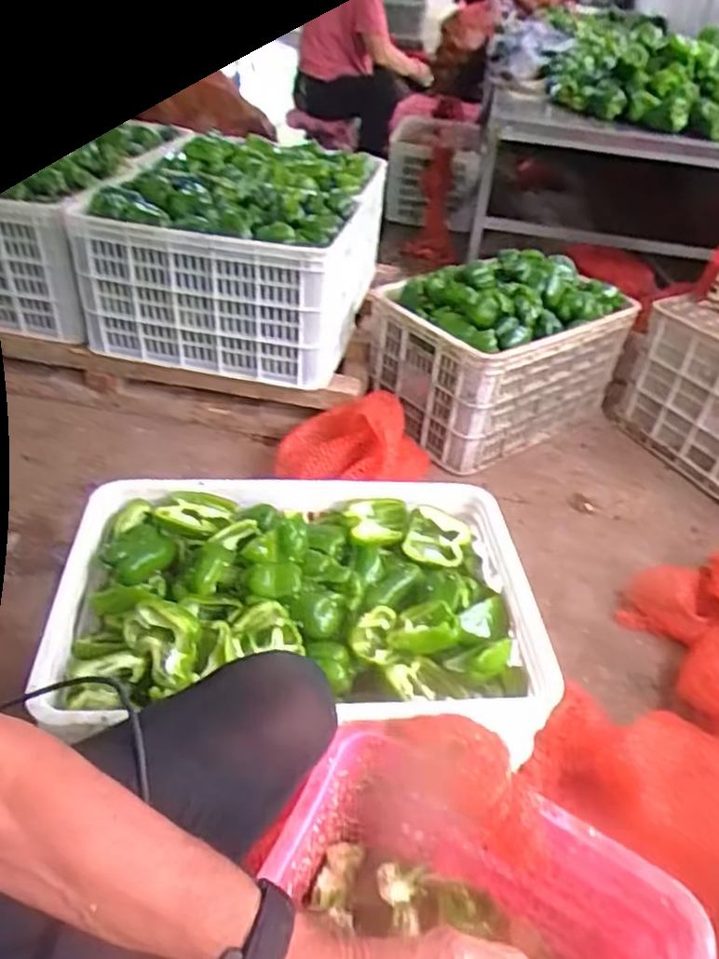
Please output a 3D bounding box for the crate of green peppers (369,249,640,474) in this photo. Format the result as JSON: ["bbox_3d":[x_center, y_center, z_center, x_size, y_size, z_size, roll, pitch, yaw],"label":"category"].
[{"bbox_3d":[0.311,-0.296,1.541,0.501,0.336,0.322,-23,47,-31],"label":"crate of green peppers"}]

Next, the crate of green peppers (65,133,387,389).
[{"bbox_3d":[-0.237,-0.470,1.432,0.466,0.320,0.517,11,39,7],"label":"crate of green peppers"}]

